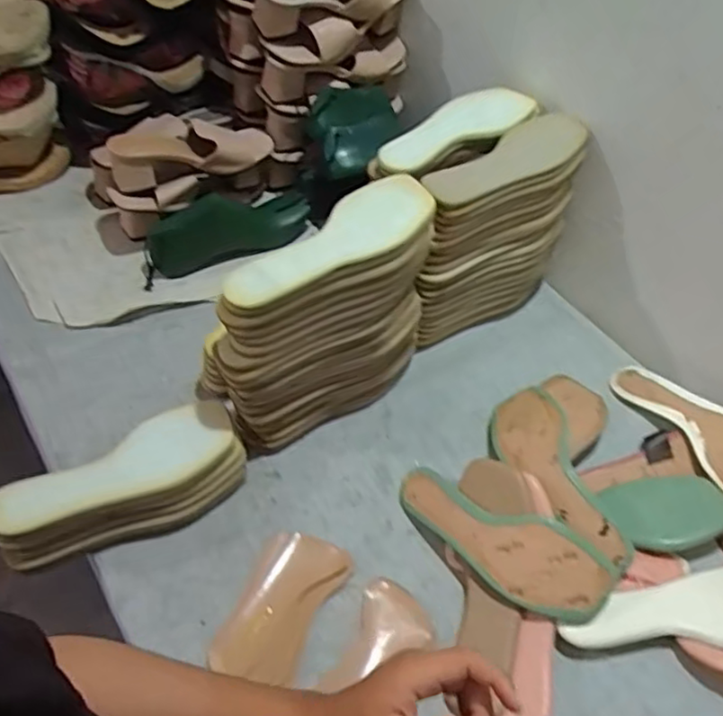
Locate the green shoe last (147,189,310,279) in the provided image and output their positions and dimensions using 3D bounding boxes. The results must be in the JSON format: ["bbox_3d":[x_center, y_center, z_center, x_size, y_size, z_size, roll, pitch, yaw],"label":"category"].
[{"bbox_3d":[-0.176,-0.181,0.918,0.236,0.088,0.095,-25,56,-23],"label":"green shoe last"}]

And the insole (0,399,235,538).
[{"bbox_3d":[-0.231,0.108,0.637,0.236,0.021,0.075,-29,68,-31],"label":"insole"}]

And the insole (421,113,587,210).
[{"bbox_3d":[0.163,-0.226,0.748,0.229,0.021,0.078,-33,60,-20],"label":"insole"}]

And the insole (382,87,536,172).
[{"bbox_3d":[0.113,-0.277,0.790,0.225,0.015,0.082,-34,60,-28],"label":"insole"}]

